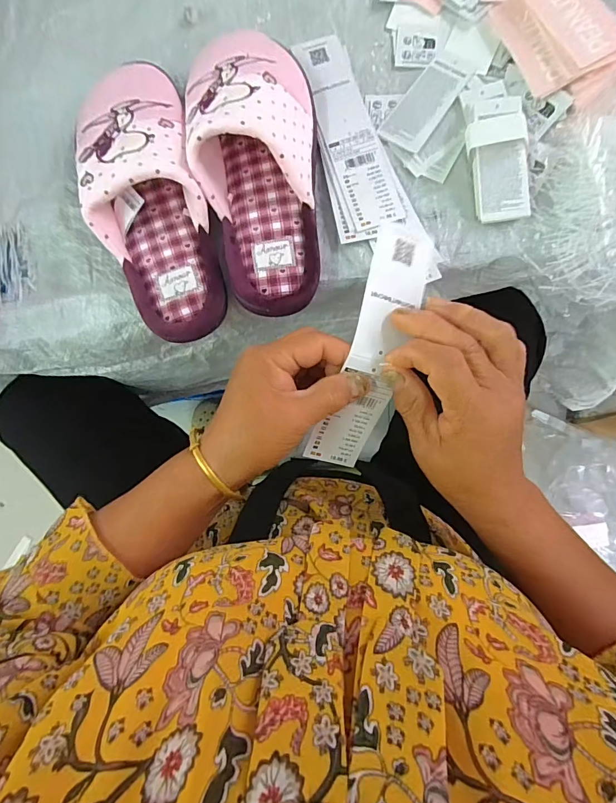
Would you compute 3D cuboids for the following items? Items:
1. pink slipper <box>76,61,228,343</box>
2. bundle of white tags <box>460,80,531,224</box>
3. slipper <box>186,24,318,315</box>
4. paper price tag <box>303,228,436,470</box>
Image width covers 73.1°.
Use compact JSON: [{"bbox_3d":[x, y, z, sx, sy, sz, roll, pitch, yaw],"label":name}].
[{"bbox_3d":[-0.131,-0.171,0.346,0.089,0.071,0.243,-12,86,3],"label":"pink slipper"},{"bbox_3d":[0.156,-0.212,0.346,0.046,0.020,0.121,-4,86,3],"label":"bundle of white tags"},{"bbox_3d":[-0.039,-0.190,0.336,0.098,0.077,0.234,-9,86,3],"label":"slipper"},{"bbox_3d":[0.044,-0.033,0.304,0.045,0.036,0.180,17,108,4],"label":"paper price tag"}]

